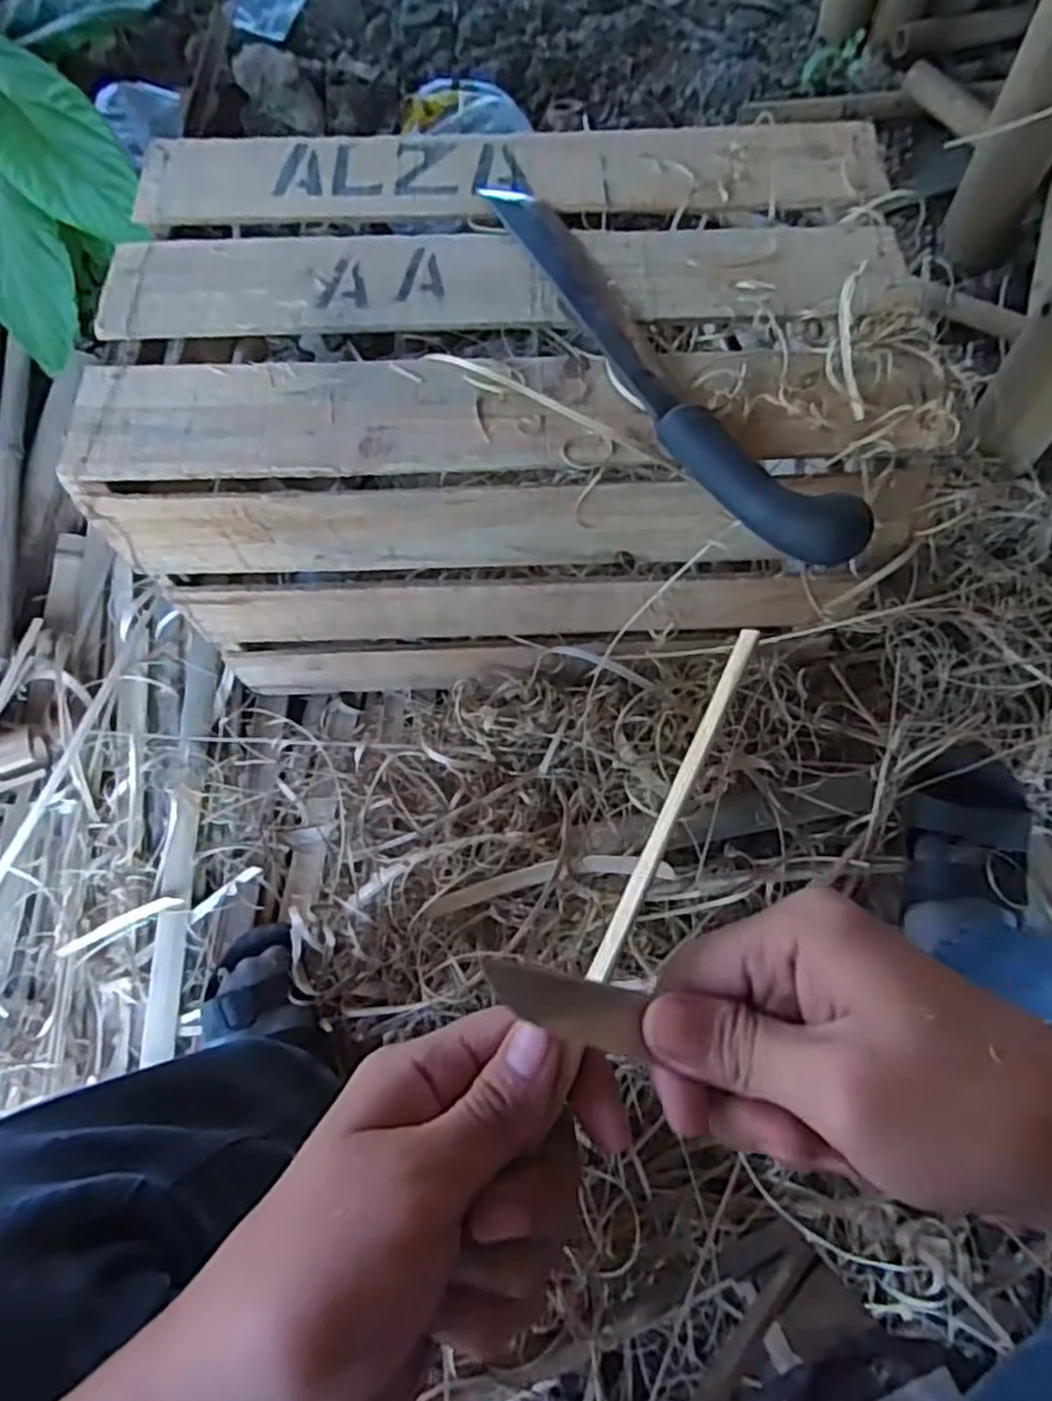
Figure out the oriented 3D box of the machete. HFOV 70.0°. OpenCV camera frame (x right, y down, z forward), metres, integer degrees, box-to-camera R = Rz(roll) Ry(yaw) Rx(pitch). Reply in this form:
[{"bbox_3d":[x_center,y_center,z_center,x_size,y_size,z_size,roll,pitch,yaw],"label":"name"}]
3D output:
[{"bbox_3d":[0.074,-0.236,0.507,0.062,0.024,0.399,-30,69,-11],"label":"machete"}]

